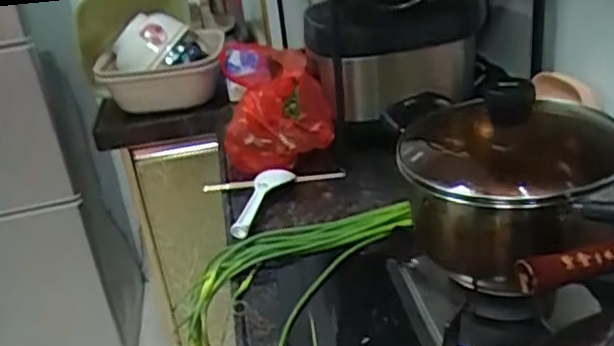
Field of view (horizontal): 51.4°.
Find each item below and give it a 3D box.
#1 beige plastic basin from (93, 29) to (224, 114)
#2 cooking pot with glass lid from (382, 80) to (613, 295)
[{"bbox_3d":[-0.316,-0.238,1.457,0.264,0.131,0.223,-6,28,3],"label":"beige plastic basin"},{"bbox_3d":[0.215,-0.002,0.673,0.235,0.179,0.258,-1,28,12],"label":"cooking pot with glass lid"}]

